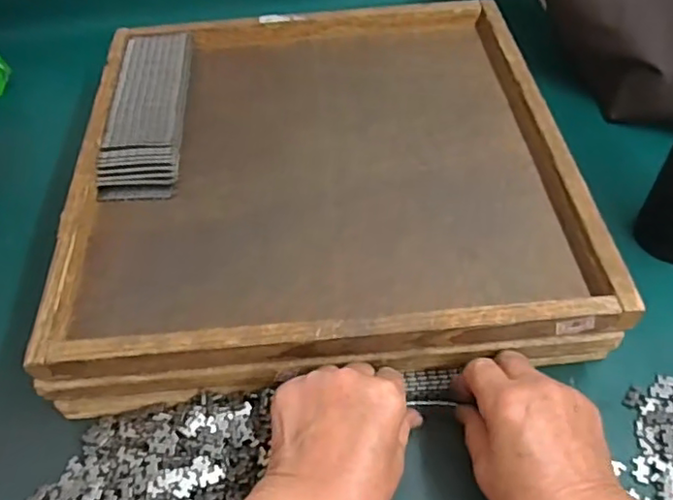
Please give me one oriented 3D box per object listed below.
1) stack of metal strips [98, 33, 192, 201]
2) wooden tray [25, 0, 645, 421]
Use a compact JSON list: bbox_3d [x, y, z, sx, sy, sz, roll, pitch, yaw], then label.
[{"bbox_3d":[-0.172,-0.132,0.557,0.065,0.022,0.219,-5,49,-1],"label":"stack of metal strips"},{"bbox_3d":[-0.014,-0.070,0.534,0.396,0.078,0.403,-5,49,-1],"label":"wooden tray"}]

